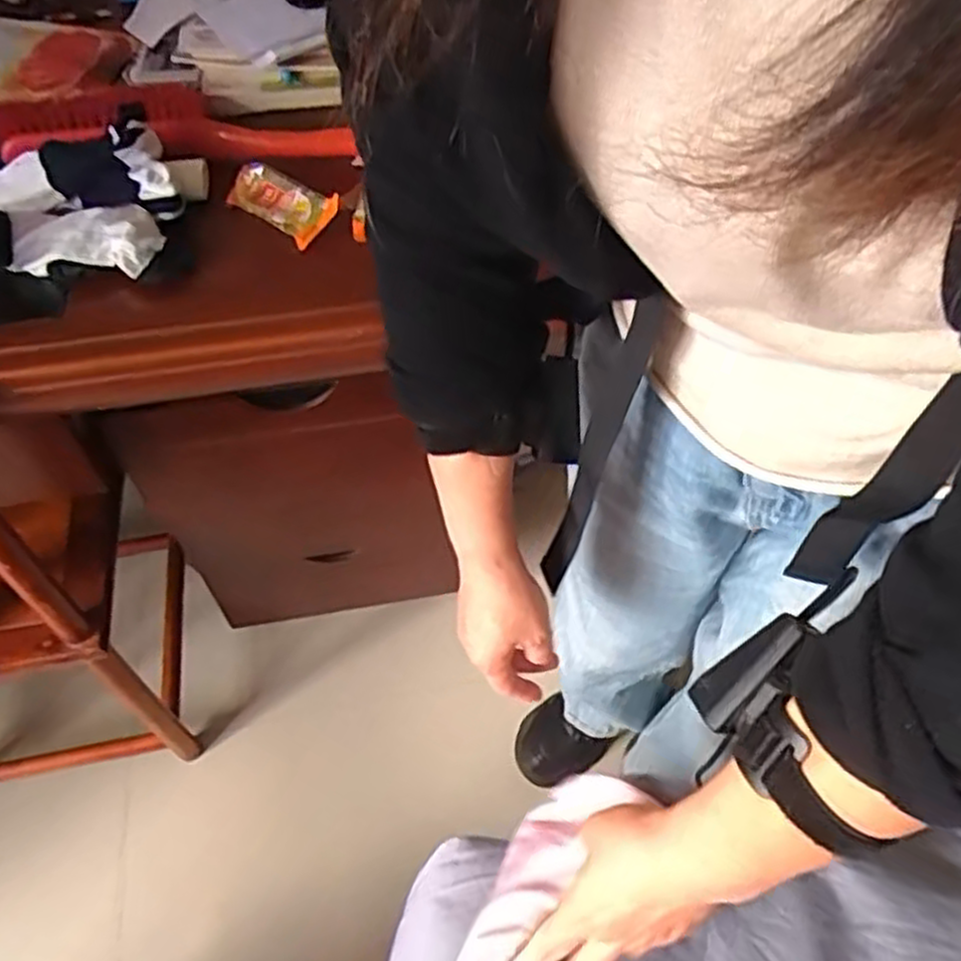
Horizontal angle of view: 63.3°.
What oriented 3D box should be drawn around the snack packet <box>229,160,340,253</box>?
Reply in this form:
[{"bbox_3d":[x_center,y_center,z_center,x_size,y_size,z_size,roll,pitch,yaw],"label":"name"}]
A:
[{"bbox_3d":[-0.179,-0.251,0.706,0.114,0.015,0.052,35,87,24],"label":"snack packet"}]

